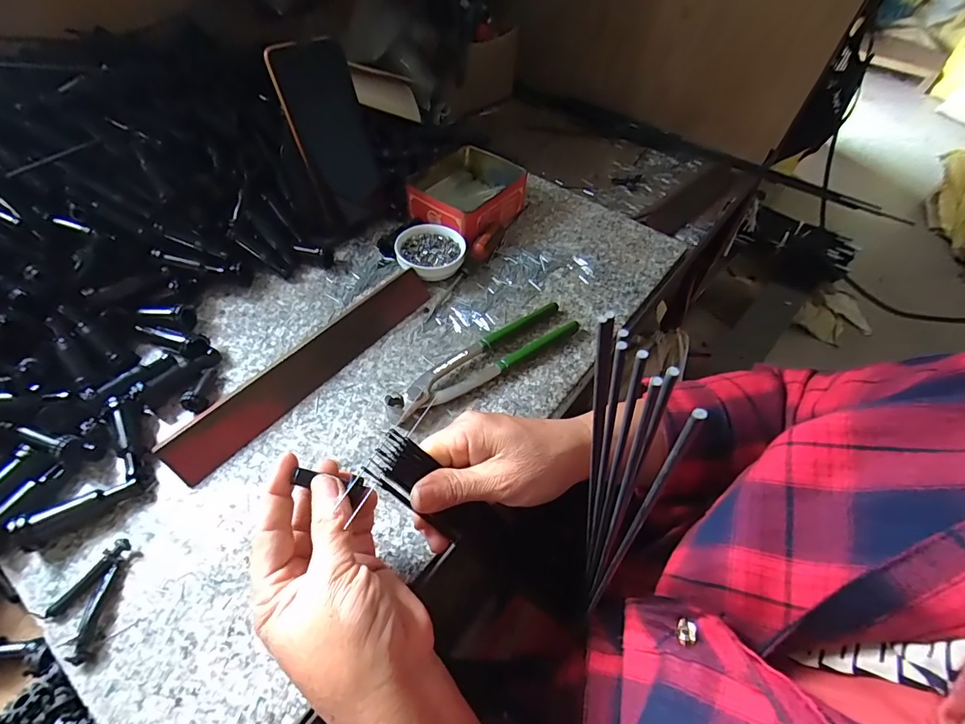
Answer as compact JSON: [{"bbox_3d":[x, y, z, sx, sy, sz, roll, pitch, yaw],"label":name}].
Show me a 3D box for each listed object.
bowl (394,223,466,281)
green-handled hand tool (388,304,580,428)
[{"bbox_3d":[-0.055,-0.114,0.469,0.070,0.027,0.066,3,52,-3],"label":"bowl"},{"bbox_3d":[0.001,-0.005,0.397,0.196,0.017,0.044,-28,60,-24],"label":"green-handled hand tool"}]

